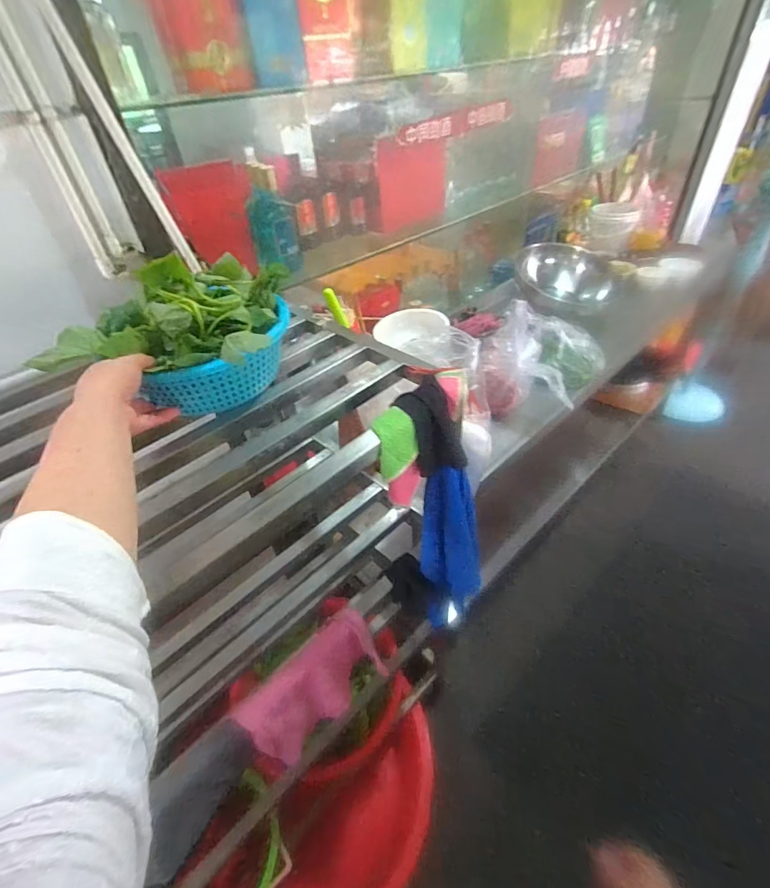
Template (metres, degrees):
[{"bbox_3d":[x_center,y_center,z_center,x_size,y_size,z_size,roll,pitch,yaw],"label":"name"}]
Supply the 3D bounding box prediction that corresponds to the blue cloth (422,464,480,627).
[{"bbox_3d":[0.116,0.184,0.744,0.071,0.354,0.102,26,51,31],"label":"blue cloth"}]

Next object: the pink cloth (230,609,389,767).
[{"bbox_3d":[-0.098,0.375,0.660,0.211,0.158,0.035,-39,27,-30],"label":"pink cloth"}]

